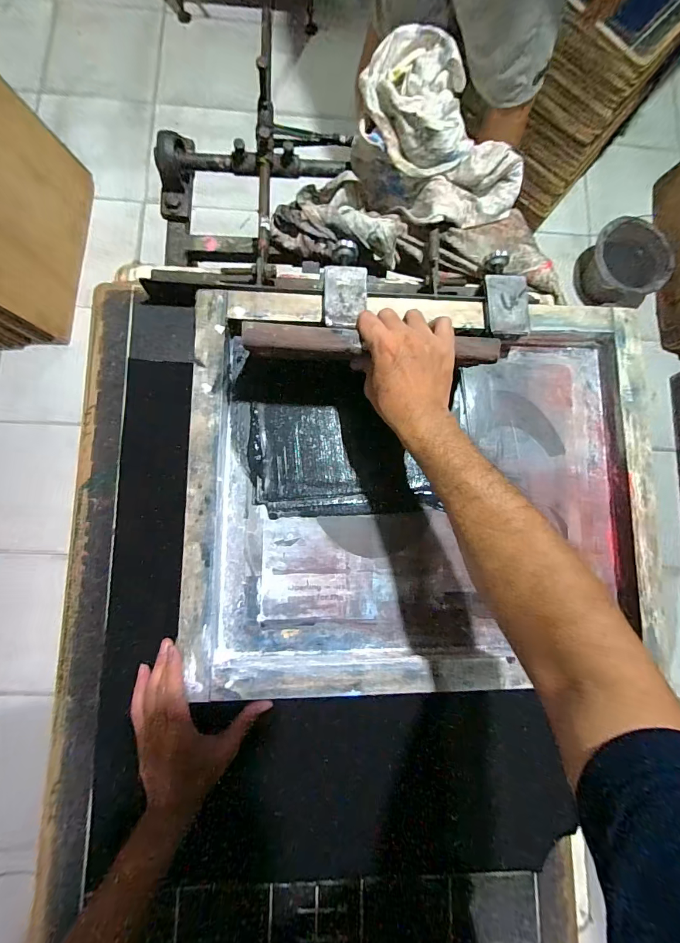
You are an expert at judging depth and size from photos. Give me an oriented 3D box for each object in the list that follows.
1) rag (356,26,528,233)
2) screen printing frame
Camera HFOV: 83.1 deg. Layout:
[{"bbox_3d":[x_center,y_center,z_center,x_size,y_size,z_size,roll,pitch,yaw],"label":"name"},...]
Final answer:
[{"bbox_3d":[0.121,-0.416,0.495,0.159,0.120,0.223,-37,86,-8],"label":"rag"},{"bbox_3d":[0.101,0.016,0.473,0.549,0.052,0.463,0,82,-4],"label":"screen printing frame"}]

